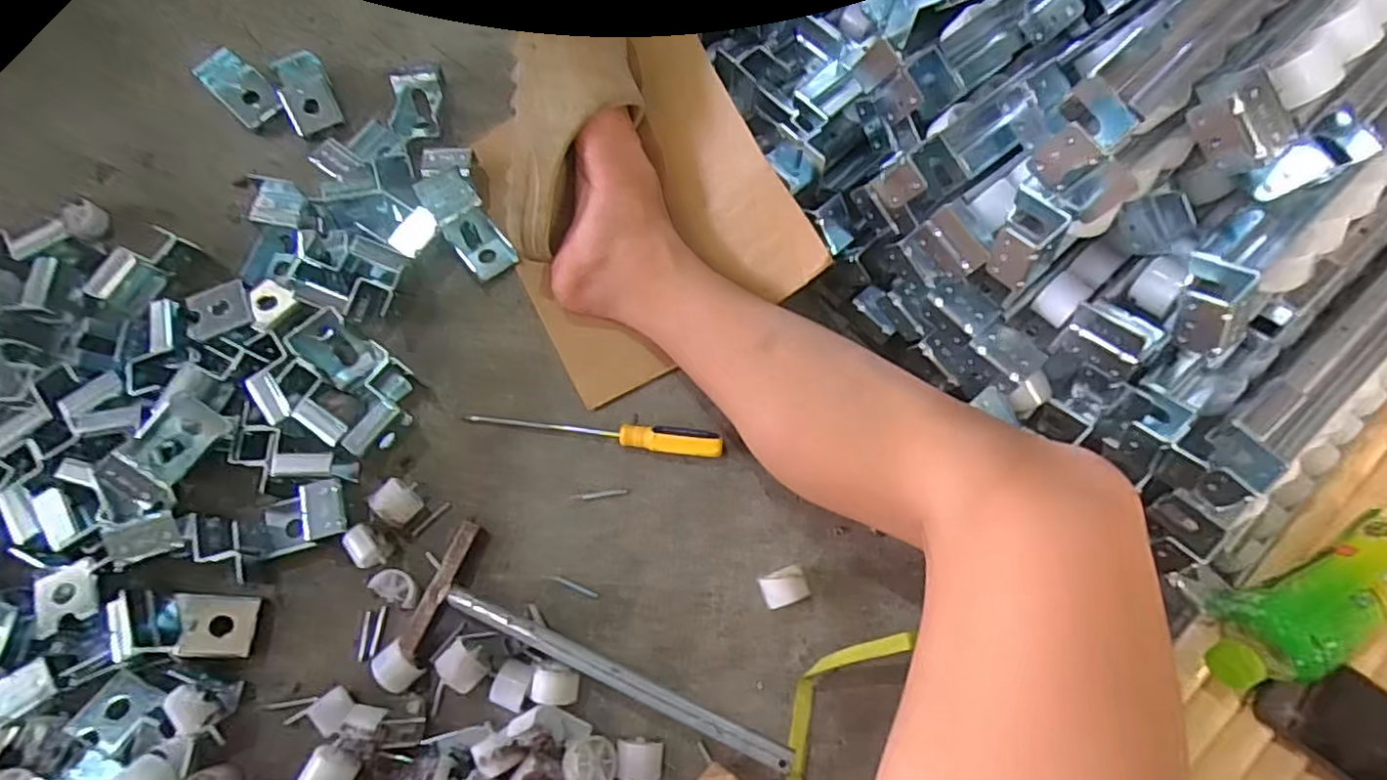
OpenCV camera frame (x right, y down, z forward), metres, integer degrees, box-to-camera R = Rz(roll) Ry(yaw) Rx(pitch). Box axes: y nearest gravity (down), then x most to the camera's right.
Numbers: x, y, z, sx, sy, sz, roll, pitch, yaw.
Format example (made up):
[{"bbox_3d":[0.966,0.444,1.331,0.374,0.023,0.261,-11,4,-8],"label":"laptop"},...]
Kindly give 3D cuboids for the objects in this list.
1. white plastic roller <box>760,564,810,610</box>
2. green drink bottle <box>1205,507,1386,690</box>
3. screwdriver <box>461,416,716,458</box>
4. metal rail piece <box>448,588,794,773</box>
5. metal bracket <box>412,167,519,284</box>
[{"bbox_3d":[0.072,0.157,0.537,0.036,0.028,0.028,-19,73,-7],"label":"white plastic roller"},{"bbox_3d":[0.470,0.144,0.482,0.224,0.052,0.067,-24,74,-8],"label":"green drink bottle"},{"bbox_3d":[-0.084,0.035,0.574,0.215,0.022,0.023,8,72,2],"label":"screwdriver"},{"bbox_3d":[-0.062,0.204,0.486,0.277,0.017,0.015,18,72,19],"label":"metal rail piece"},{"bbox_3d":[-0.205,-0.150,0.615,0.046,0.023,0.100,-36,107,-11],"label":"metal bracket"}]

